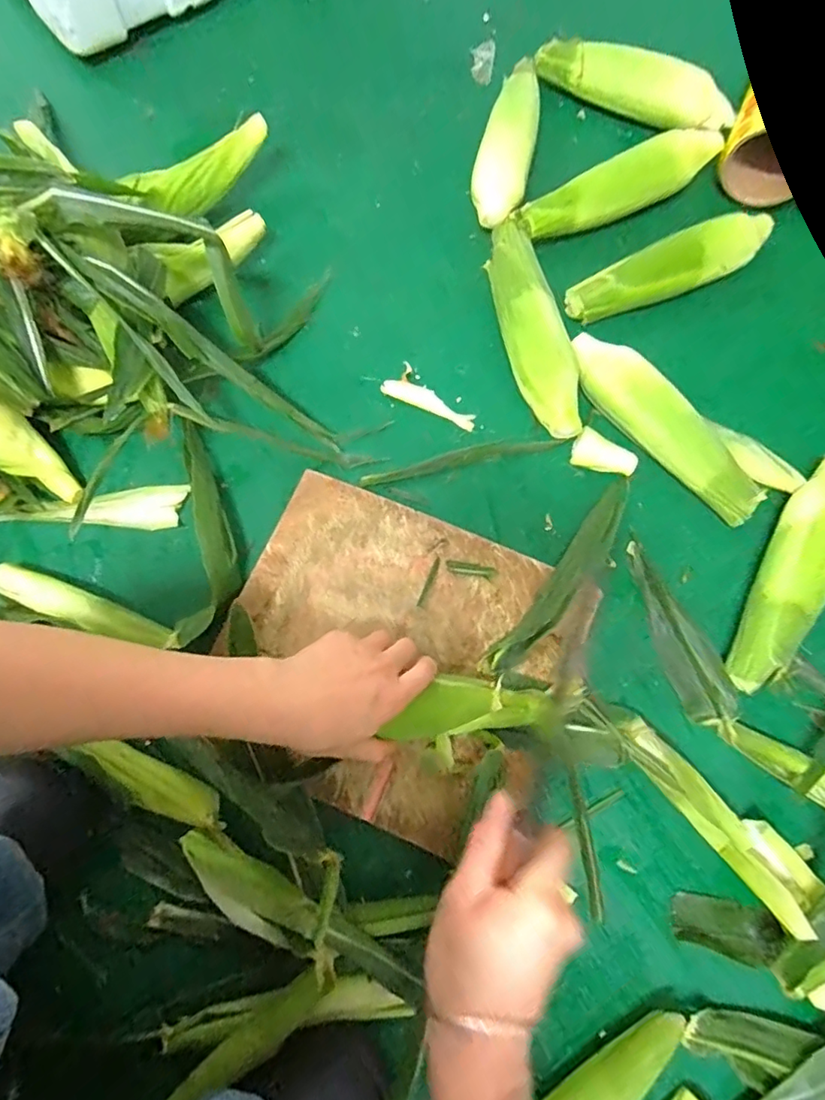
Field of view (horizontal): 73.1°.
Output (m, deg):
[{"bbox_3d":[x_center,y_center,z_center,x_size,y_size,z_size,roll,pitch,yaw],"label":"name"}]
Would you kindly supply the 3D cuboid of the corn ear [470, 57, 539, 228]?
[{"bbox_3d":[0.107,-0.456,0.613,0.060,0.042,0.227,12,77,3],"label":"corn ear"}]

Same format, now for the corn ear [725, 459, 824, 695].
[{"bbox_3d":[0.338,0.015,0.493,0.047,0.055,0.234,29,78,7],"label":"corn ear"}]

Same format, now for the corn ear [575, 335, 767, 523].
[{"bbox_3d":[0.236,-0.118,0.530,0.048,0.047,0.230,-40,80,-9],"label":"corn ear"}]

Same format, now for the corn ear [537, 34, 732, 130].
[{"bbox_3d":[0.252,-0.532,0.629,0.234,0.047,0.055,19,77,4],"label":"corn ear"}]

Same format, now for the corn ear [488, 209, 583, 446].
[{"bbox_3d":[0.114,-0.228,0.549,0.057,0.050,0.243,-8,77,-2],"label":"corn ear"}]

